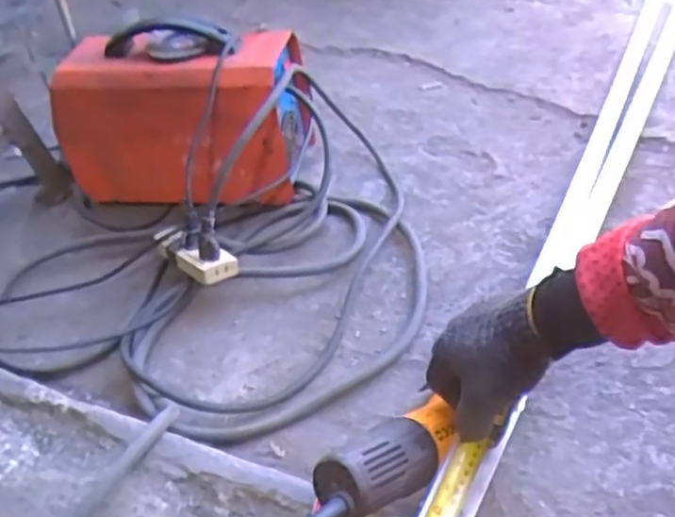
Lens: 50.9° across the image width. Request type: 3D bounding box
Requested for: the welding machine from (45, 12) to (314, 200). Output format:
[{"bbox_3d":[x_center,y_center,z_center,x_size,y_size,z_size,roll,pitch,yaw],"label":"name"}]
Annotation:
[{"bbox_3d":[-0.211,-0.192,0.987,0.313,0.229,0.163,4,47,15],"label":"welding machine"}]

